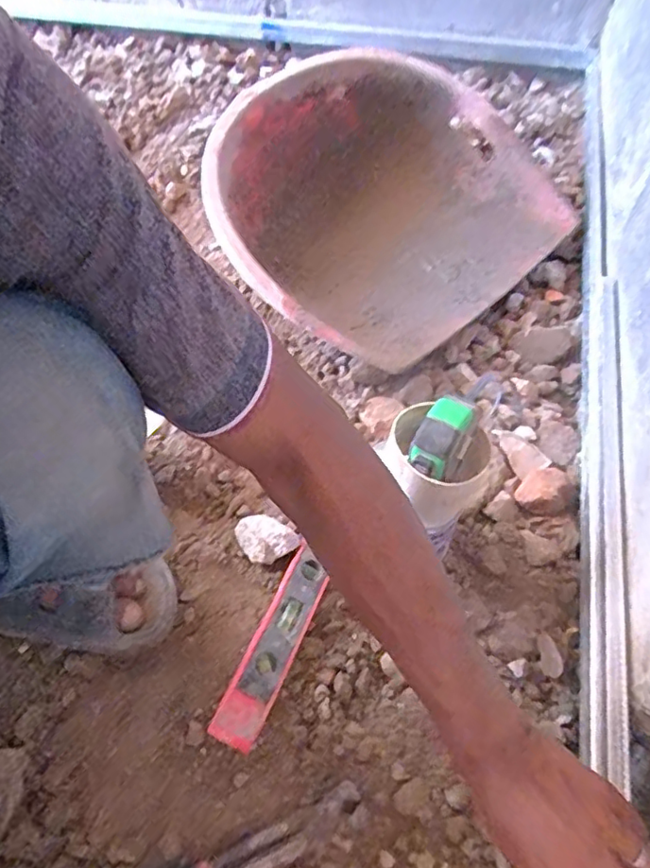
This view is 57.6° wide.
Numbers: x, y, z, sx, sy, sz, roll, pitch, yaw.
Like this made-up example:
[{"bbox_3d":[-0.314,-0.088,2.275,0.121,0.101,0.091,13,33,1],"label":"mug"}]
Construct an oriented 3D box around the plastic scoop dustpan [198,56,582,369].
[{"bbox_3d":[0.083,-0.317,0.784,0.411,0.166,0.397,-34,62,-22],"label":"plastic scoop dustpan"}]

